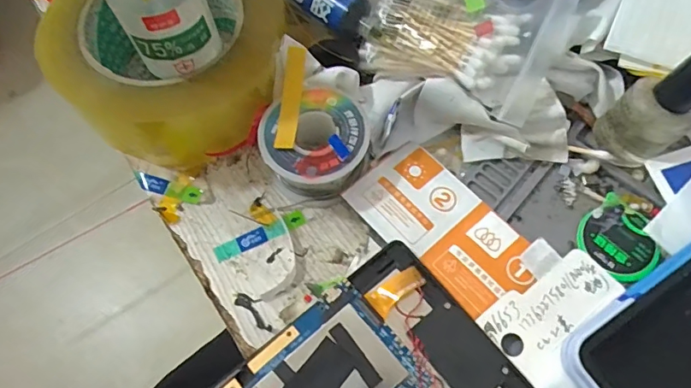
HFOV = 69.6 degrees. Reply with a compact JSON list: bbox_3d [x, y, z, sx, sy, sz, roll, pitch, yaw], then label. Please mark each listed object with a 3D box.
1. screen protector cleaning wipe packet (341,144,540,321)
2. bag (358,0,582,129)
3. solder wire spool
[{"bbox_3d":[0.048,0.016,0.243,0.049,0.004,0.091,-40,67,-16],"label":"screen protector cleaning wipe packet"},{"bbox_3d":[0.060,-0.086,0.256,0.099,0.022,0.074,21,68,11],"label":"bag"},{"bbox_3d":[-0.015,-0.024,0.255,0.050,0.031,0.048,-1,66,1],"label":"solder wire spool"}]

